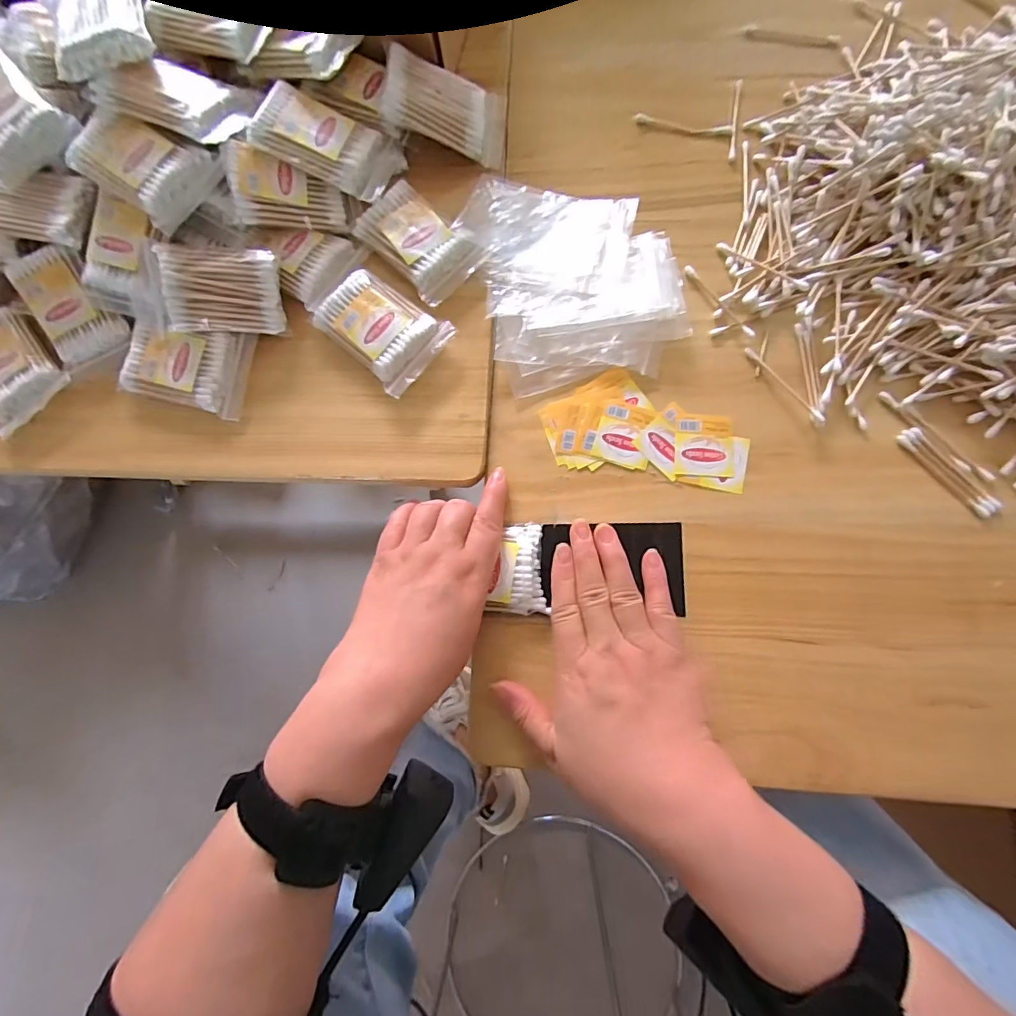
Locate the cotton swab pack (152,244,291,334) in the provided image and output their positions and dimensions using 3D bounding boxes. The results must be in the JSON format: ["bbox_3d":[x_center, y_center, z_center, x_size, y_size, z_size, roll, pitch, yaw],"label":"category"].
[{"bbox_3d":[-0.201,-0.153,0.344,0.080,0.024,0.057,-4,105,-9],"label":"cotton swab pack"}]

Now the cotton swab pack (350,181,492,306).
[{"bbox_3d":[-0.065,-0.193,0.353,0.086,0.013,0.056,42,85,9],"label":"cotton swab pack"}]

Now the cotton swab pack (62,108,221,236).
[{"bbox_3d":[-0.245,-0.231,0.332,0.082,0.026,0.060,33,84,9],"label":"cotton swab pack"}]

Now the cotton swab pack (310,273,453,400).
[{"bbox_3d":[-0.090,-0.127,0.350,0.086,0.017,0.059,38,84,8],"label":"cotton swab pack"}]

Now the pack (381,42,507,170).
[{"bbox_3d":[-0.043,-0.296,0.359,0.090,0.010,0.059,8,87,-25],"label":"pack"}]

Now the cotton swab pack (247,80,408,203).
[{"bbox_3d":[-0.125,-0.257,0.345,0.093,0.017,0.057,18,74,-20],"label":"cotton swab pack"}]

